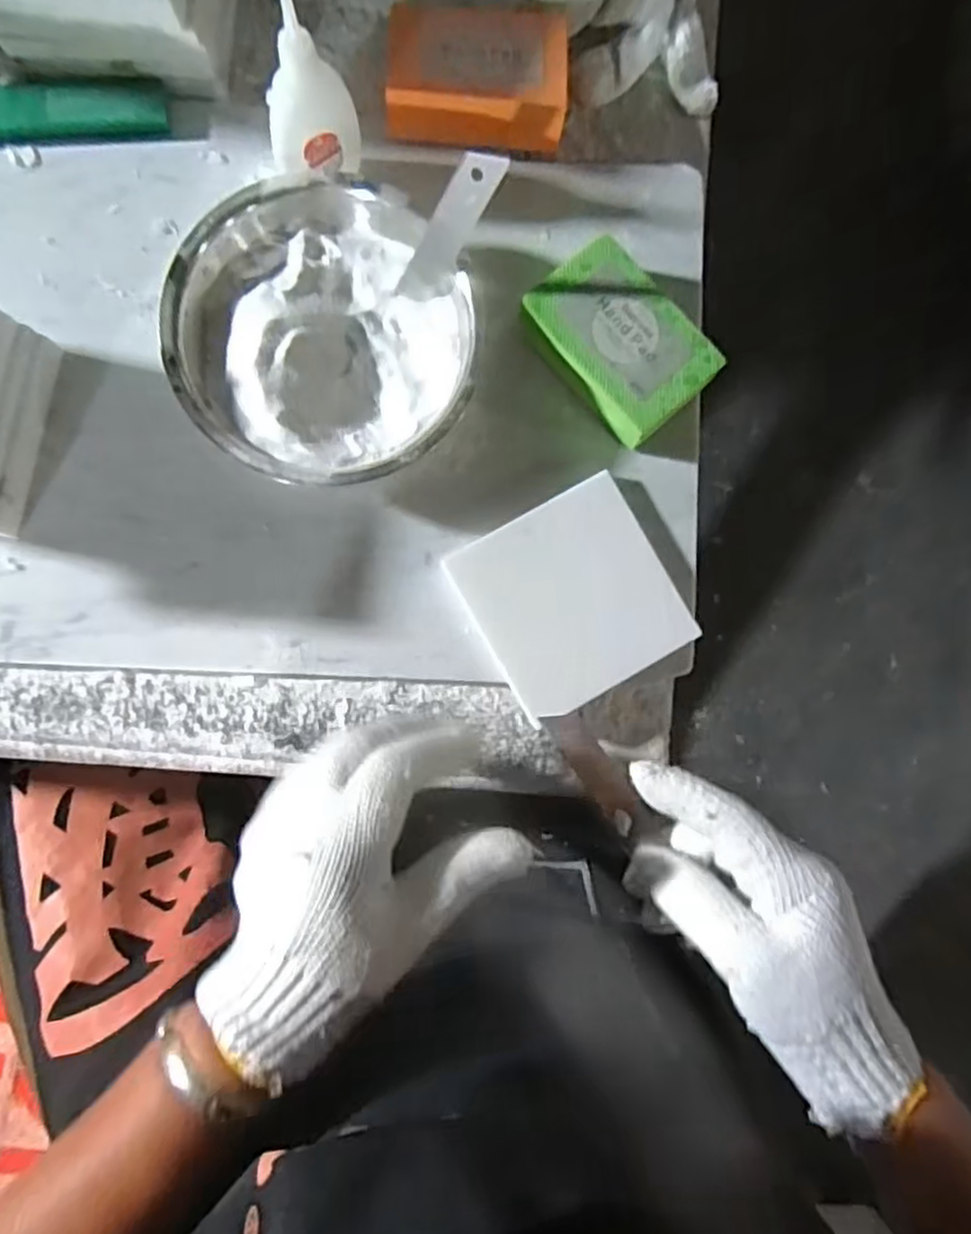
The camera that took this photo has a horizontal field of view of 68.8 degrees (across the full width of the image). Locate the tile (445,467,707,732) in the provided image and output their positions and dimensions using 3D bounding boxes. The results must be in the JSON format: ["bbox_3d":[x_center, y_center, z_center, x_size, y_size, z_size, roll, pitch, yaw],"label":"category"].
[{"bbox_3d":[0.045,-0.010,0.367,0.098,0.011,0.099,-29,90,-7],"label":"tile"}]

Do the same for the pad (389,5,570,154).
[{"bbox_3d":[-0.004,-0.288,0.375,0.092,0.024,0.063,4,86,-6],"label":"pad"}]

